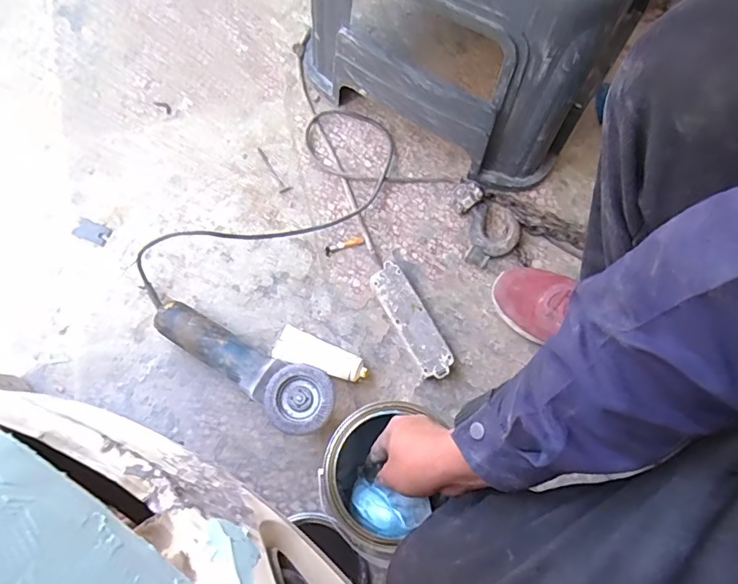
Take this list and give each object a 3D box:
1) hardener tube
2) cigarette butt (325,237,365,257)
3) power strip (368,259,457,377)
[{"bbox_3d":[-0.071,0.095,0.743,0.140,0.019,0.050,23,75,7],"label":"hardener tube"},{"bbox_3d":[-0.038,-0.074,0.798,0.064,0.006,0.016,-19,74,-5],"label":"cigarette butt"},{"bbox_3d":[0.062,0.045,0.751,0.053,0.033,0.179,-29,75,-8],"label":"power strip"}]

